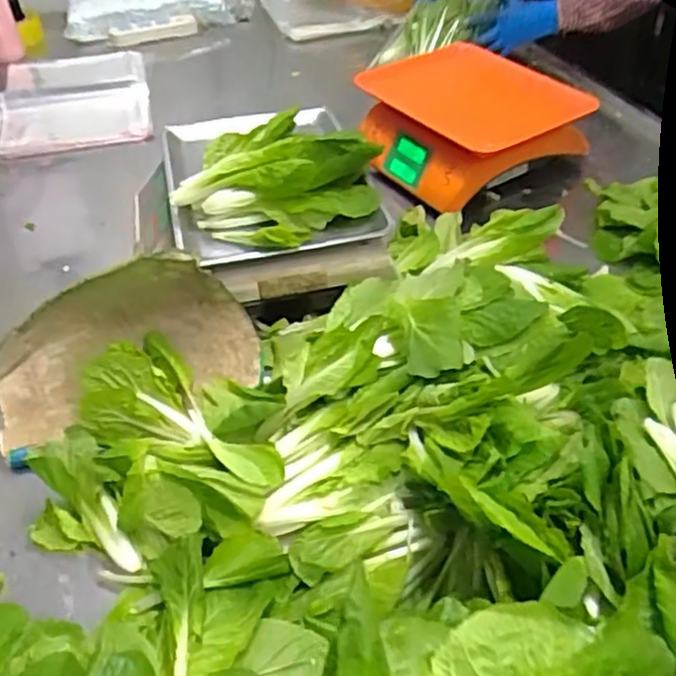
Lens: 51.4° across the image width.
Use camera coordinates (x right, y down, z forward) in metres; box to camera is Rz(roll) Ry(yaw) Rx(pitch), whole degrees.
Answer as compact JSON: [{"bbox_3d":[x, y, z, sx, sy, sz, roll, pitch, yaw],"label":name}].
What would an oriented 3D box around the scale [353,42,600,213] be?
[{"bbox_3d":[0.182,-0.326,1.037,0.266,0.119,0.279,-22,46,-20],"label":"scale"}]

